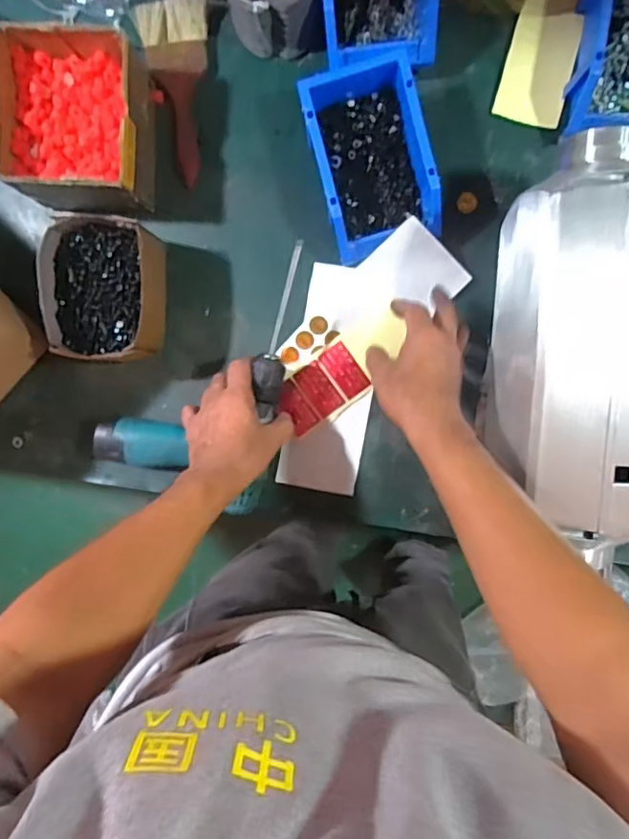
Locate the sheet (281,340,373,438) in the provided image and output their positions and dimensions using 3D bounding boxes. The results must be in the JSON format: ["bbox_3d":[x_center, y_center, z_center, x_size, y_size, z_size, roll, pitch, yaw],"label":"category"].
[{"bbox_3d":[0.009,-0.036,0.653,0.104,0.006,0.066,-36,93,5],"label":"sheet"}]

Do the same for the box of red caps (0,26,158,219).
[{"bbox_3d":[-0.247,-0.309,0.592,0.145,0.099,0.167,3,95,2],"label":"box of red caps"}]

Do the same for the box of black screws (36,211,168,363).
[{"bbox_3d":[-0.228,-0.141,0.616,0.112,0.090,0.150,2,95,2],"label":"box of black screws"}]

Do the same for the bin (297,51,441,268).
[{"bbox_3d":[0.060,-0.279,0.596,0.122,0.073,0.193,-17,94,4],"label":"bin"}]

